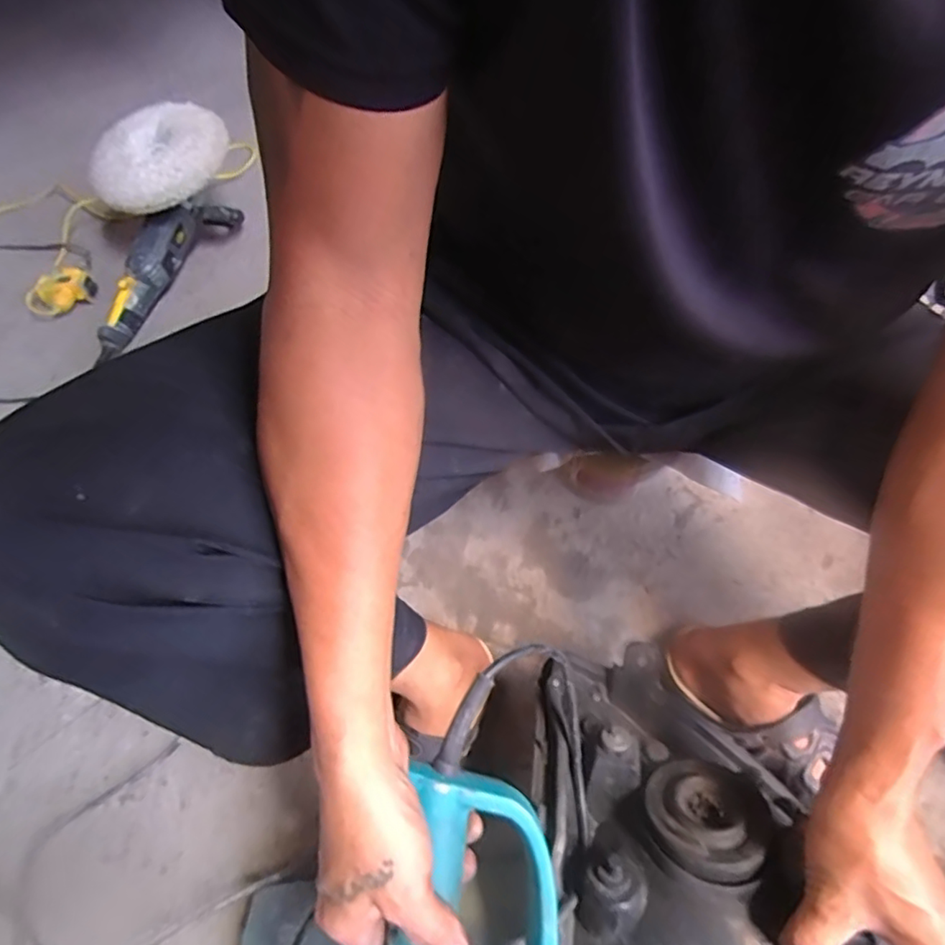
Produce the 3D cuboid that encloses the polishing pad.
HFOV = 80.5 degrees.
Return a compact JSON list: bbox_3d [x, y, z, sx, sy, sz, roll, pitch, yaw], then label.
[{"bbox_3d":[-0.540,-0.552,0.967,0.226,0.053,0.230,-19,60,-6],"label":"polishing pad"}]

